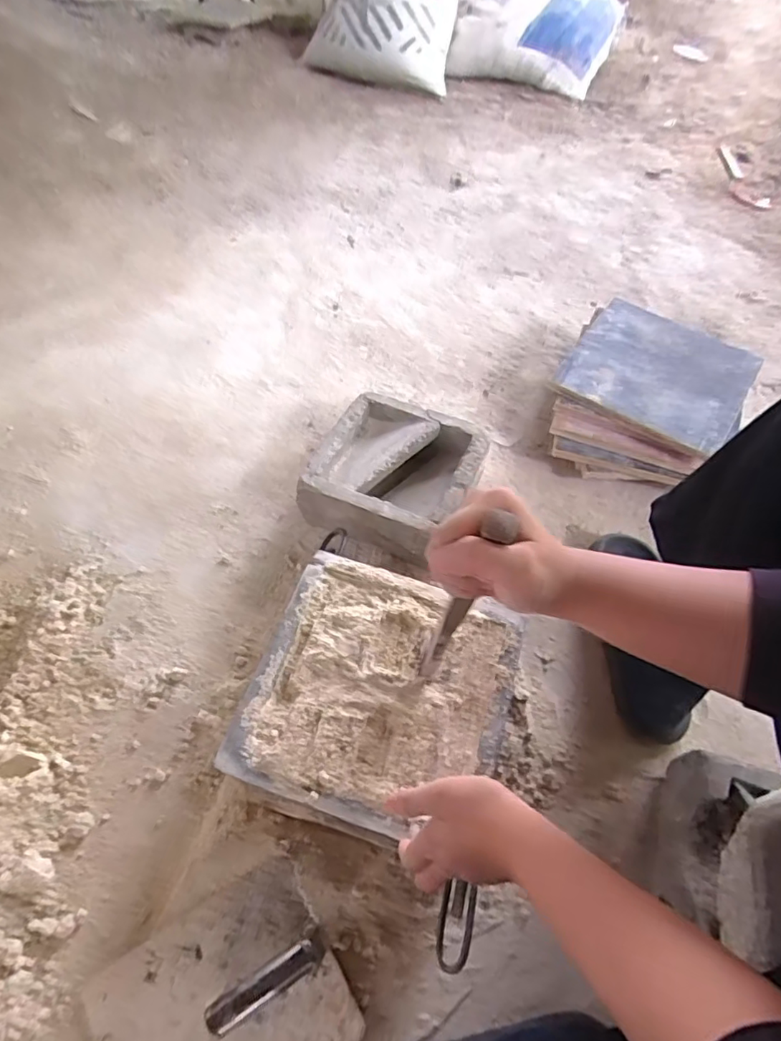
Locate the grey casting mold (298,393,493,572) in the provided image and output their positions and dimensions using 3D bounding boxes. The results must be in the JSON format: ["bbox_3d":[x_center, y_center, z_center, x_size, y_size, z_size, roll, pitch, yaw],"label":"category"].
[{"bbox_3d":[0.009,-0.056,0.756,0.197,0.104,0.190,20,57,13],"label":"grey casting mold"}]

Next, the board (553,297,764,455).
[{"bbox_3d":[0.409,-0.232,0.844,0.249,0.014,0.237,27,60,18],"label":"board"}]

